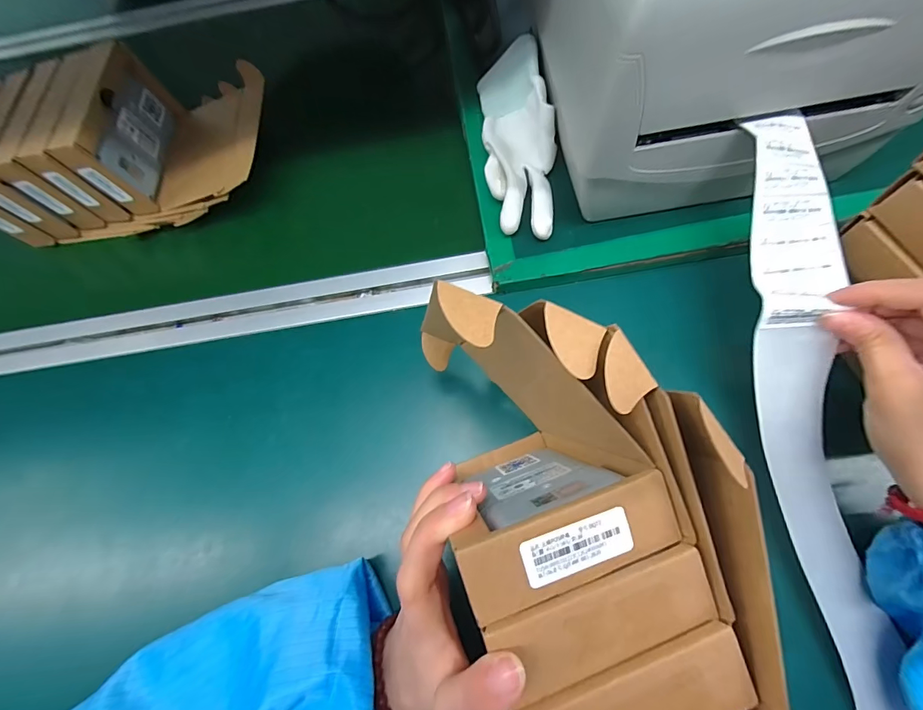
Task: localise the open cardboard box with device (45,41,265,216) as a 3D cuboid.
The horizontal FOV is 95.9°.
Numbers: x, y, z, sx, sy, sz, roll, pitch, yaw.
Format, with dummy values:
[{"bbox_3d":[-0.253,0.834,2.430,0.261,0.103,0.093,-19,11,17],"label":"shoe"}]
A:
[{"bbox_3d":[-0.251,-0.206,0.372,0.126,0.080,0.131,-3,72,-2],"label":"open cardboard box with device"}]

